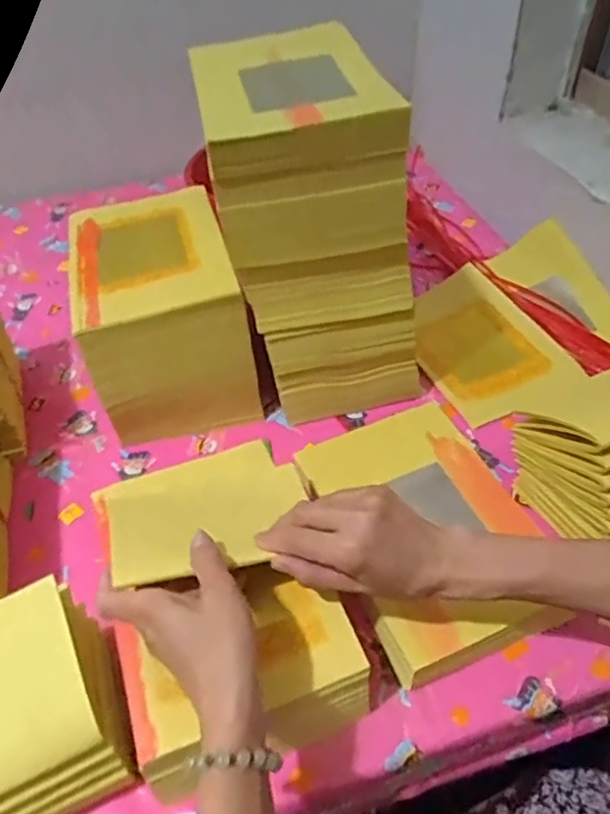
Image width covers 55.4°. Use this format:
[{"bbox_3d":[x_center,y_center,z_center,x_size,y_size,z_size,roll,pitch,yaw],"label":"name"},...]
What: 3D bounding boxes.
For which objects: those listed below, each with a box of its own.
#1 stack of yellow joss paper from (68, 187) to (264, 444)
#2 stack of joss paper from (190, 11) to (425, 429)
[{"bbox_3d":[-0.162,-0.110,0.660,0.159,0.168,0.236,-14,48,-10],"label":"stack of yellow joss paper"},{"bbox_3d":[0.004,-0.186,0.622,0.184,0.311,0.234,-10,48,-6],"label":"stack of joss paper"}]

